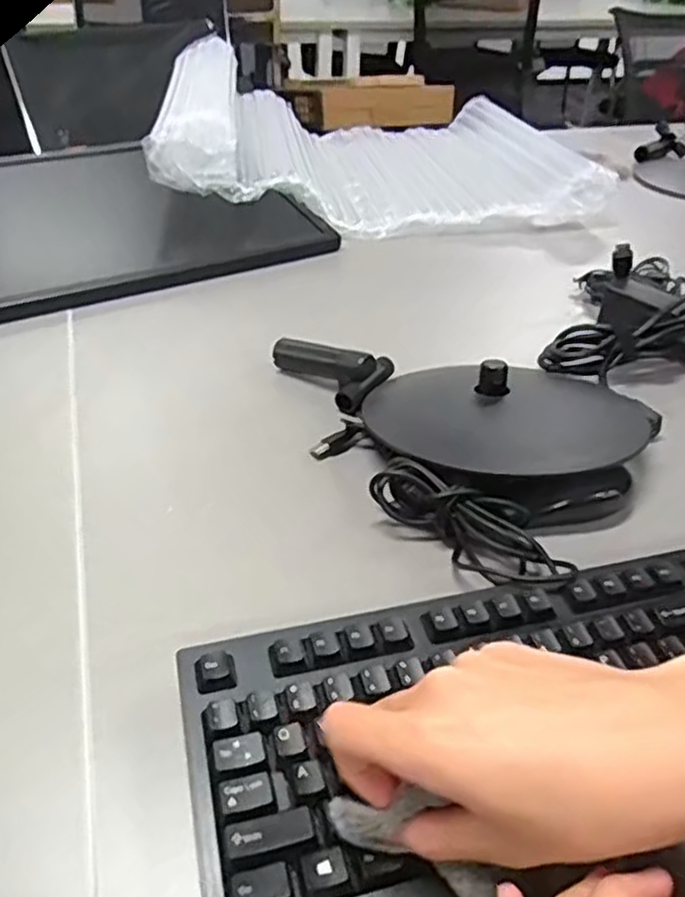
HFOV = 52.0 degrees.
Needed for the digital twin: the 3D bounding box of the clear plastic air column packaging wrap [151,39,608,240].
[{"bbox_3d":[0.018,-0.470,1.043,0.578,0.146,0.470,-7,39,-11],"label":"clear plastic air column packaging wrap"}]

